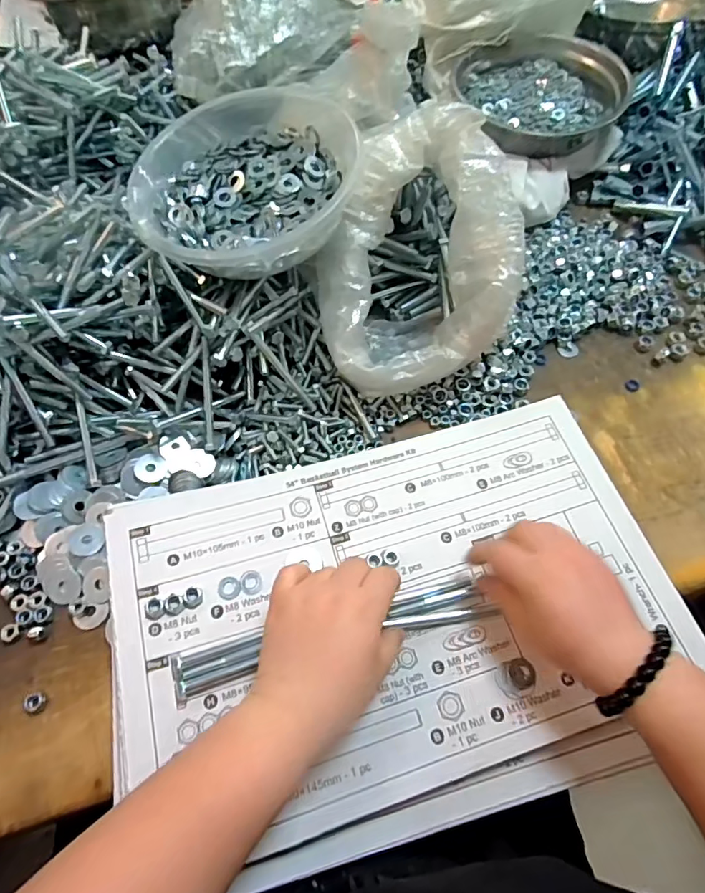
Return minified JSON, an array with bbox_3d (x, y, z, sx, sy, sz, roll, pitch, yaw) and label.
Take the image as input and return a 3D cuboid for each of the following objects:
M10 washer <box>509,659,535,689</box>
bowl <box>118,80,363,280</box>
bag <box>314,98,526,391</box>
[{"bbox_3d":[0.118,0.157,0.351,0.019,0.004,0.019,1,62,-2],"label":"M10 washer"},{"bbox_3d":[-0.095,-0.231,0.456,0.189,0.067,0.210,-4,61,-4],"label":"bowl"},{"bbox_3d":[0.053,-0.165,0.462,0.166,0.166,0.203,-7,63,-6],"label":"bag"}]

